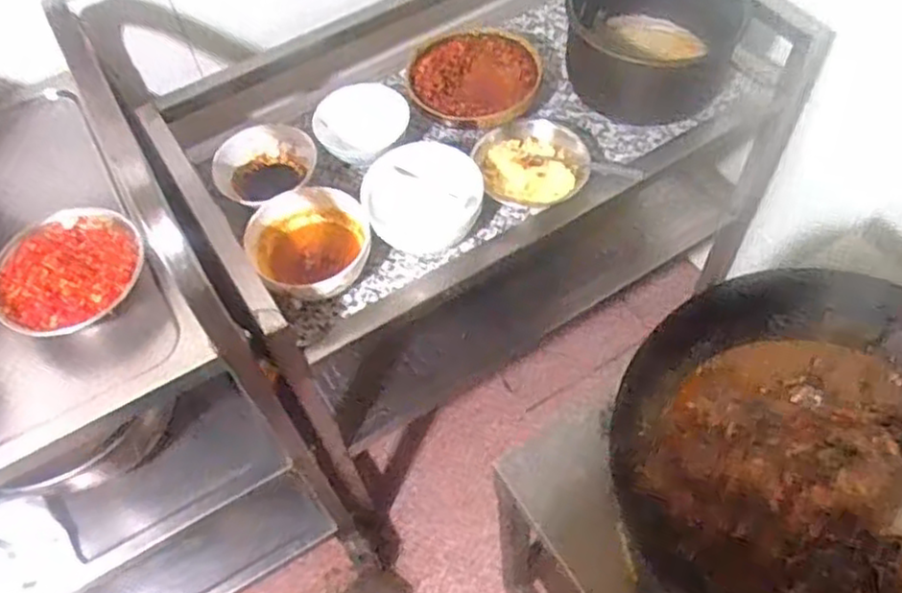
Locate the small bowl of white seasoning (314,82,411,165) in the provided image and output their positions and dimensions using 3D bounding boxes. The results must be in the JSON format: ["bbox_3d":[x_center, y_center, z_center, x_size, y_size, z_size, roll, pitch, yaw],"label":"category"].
[{"bbox_3d":[-0.117,-0.229,0.981,0.123,0.055,0.098,-18,58,-7],"label":"small bowl of white seasoning"}]

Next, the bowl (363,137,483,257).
[{"bbox_3d":[-0.033,-0.120,0.903,0.142,0.061,0.126,-9,57,-1],"label":"bowl"}]

